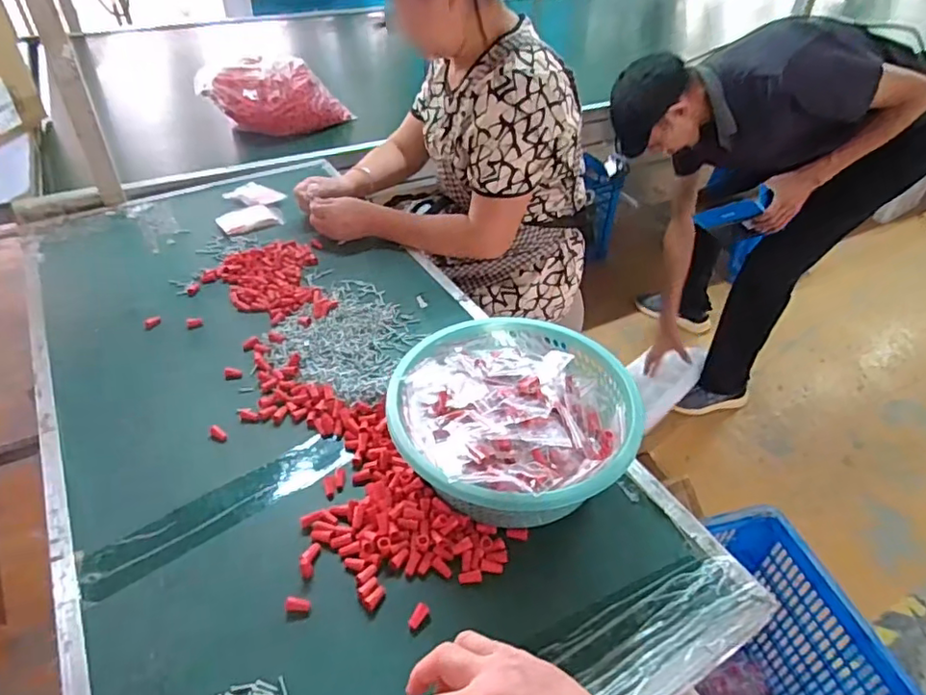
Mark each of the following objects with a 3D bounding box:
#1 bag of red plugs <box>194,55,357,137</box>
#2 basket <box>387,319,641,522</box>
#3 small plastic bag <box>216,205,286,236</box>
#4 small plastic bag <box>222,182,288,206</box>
[{"bbox_3d":[-0.445,-0.595,1.413,0.326,0.169,0.143,-4,41,-7],"label":"bag of red plugs"},{"bbox_3d":[0.048,0.086,0.674,0.257,0.104,0.270,1,40,-1],"label":"basket"},{"bbox_3d":[-0.404,-0.247,1.121,0.113,0.009,0.079,-18,44,-22],"label":"small plastic bag"},{"bbox_3d":[-0.416,-0.304,1.176,0.117,0.008,0.067,26,46,26],"label":"small plastic bag"}]

